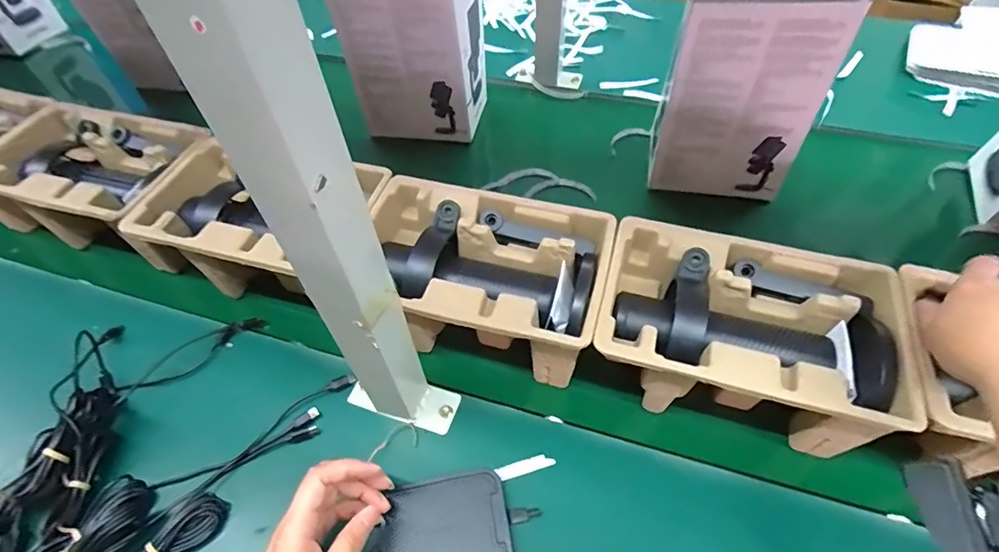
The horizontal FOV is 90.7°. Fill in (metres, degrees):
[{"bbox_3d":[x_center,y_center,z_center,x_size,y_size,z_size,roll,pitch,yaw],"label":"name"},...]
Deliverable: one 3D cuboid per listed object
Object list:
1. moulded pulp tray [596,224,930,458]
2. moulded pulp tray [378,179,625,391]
[{"bbox_3d":[0.202,0.058,0.438,0.223,0.117,0.143,12,56,12],"label":"moulded pulp tray"},{"bbox_3d":[-0.017,0.005,0.473,0.224,0.099,0.143,13,57,12],"label":"moulded pulp tray"}]

